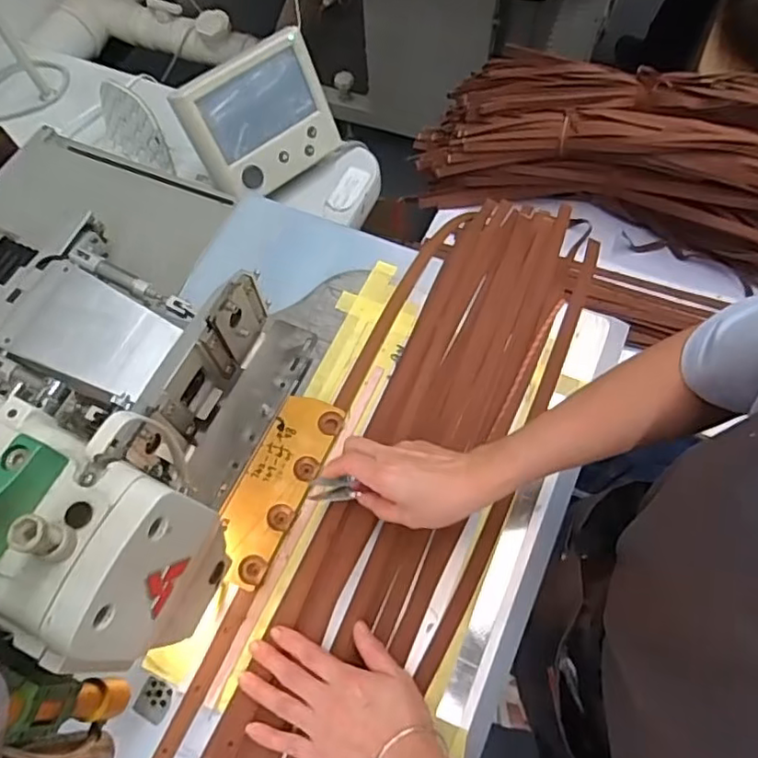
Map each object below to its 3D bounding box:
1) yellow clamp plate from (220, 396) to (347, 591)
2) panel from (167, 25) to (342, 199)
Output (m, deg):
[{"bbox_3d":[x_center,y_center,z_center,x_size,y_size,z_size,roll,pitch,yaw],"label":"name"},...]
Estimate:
[{"bbox_3d":[-0.096,0.096,0.554,0.058,0.012,0.179,22,67,13],"label":"yellow clamp plate"},{"bbox_3d":[-0.160,-0.355,0.824,0.201,0.171,0.038,-37,39,-15],"label":"panel"}]

